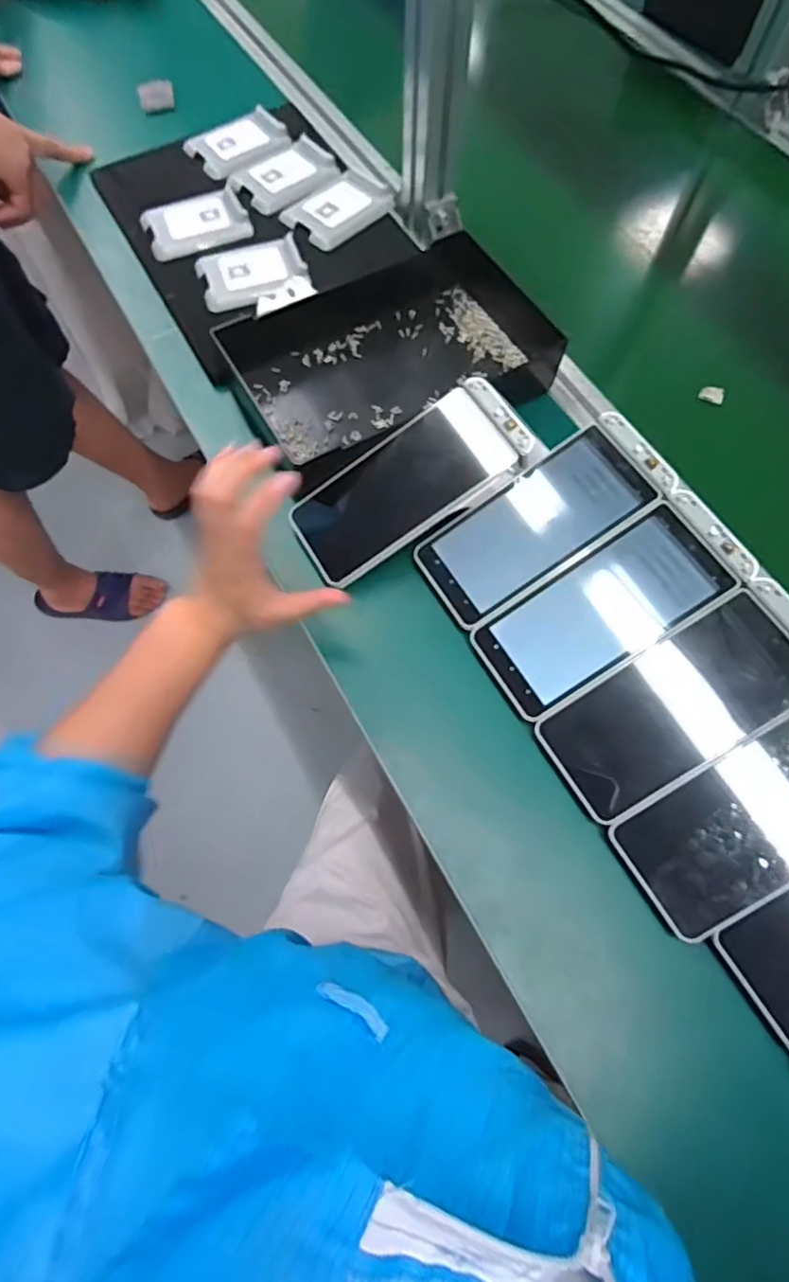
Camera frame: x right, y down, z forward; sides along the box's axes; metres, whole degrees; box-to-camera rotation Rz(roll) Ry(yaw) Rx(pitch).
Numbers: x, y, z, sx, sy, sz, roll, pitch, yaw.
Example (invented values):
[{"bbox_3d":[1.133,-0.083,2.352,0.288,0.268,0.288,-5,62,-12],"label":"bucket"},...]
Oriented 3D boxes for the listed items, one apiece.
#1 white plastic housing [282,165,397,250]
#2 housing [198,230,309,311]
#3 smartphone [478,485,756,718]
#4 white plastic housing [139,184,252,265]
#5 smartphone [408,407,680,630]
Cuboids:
[{"bbox_3d":[-0.059,-0.456,0.611,0.078,0.011,0.113,39,74,14],"label":"white plastic housing"},{"bbox_3d":[-0.141,-0.365,0.572,0.100,0.017,0.086,-15,70,-6],"label":"housing"},{"bbox_3d":[0.150,-0.025,0.413,0.182,0.012,0.083,-35,72,7],"label":"smartphone"},{"bbox_3d":[-0.205,-0.432,0.604,0.103,0.016,0.070,-21,70,-8],"label":"white plastic housing"},{"bbox_3d":[0.110,-0.087,0.437,0.184,0.015,0.083,-34,72,7],"label":"smartphone"}]

